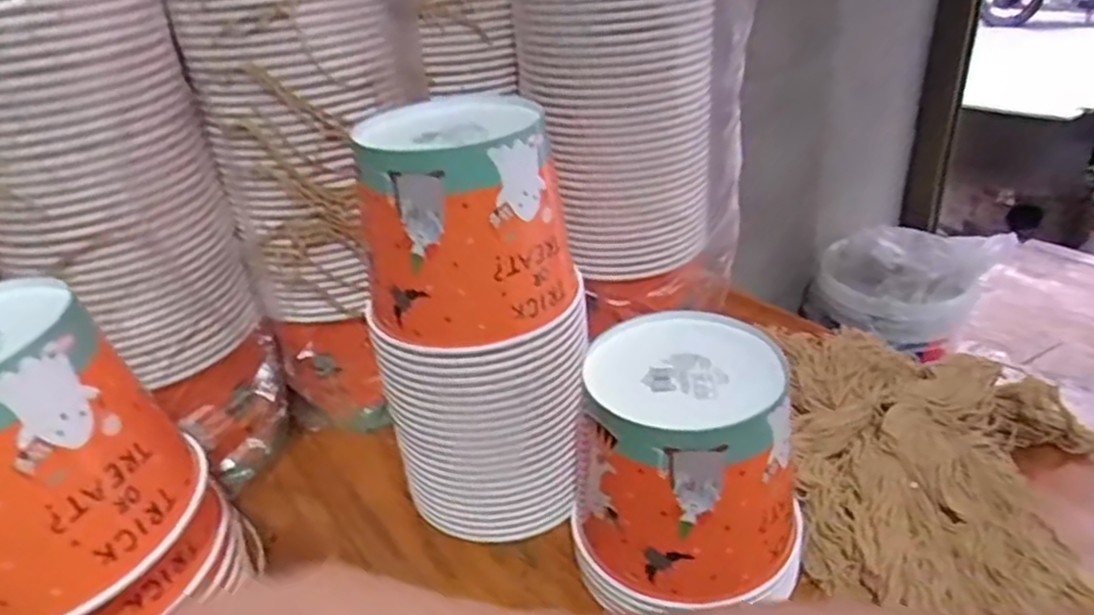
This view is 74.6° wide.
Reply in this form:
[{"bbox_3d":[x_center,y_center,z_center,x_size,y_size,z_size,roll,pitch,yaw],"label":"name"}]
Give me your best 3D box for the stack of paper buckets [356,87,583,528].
[{"bbox_3d":[-0.047,0.013,0.535,0.148,0.295,0.150,-2,30,5],"label":"stack of paper buckets"}]

